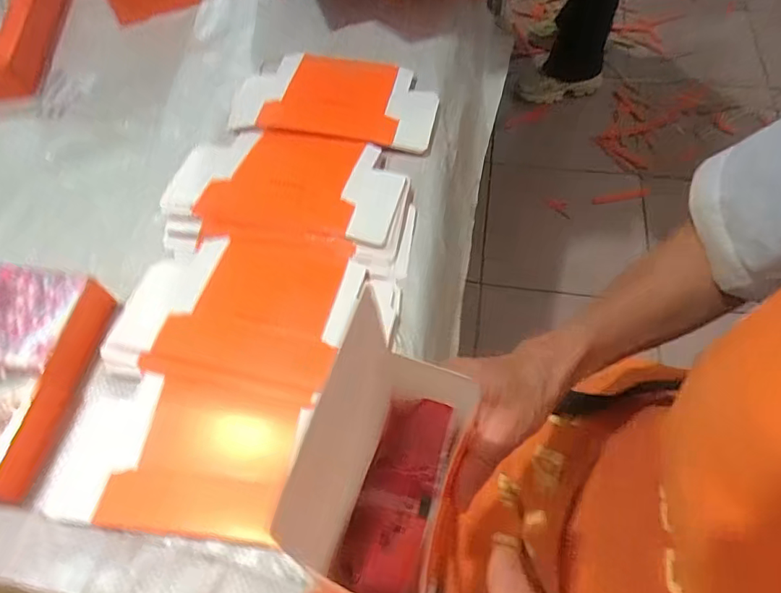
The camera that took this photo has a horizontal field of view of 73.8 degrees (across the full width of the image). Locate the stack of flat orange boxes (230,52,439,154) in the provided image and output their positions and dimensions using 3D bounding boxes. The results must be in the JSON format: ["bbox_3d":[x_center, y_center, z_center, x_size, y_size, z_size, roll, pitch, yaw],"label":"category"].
[{"bbox_3d":[-0.068,-0.249,0.645,0.247,0.032,0.147,13,61,9],"label":"stack of flat orange boxes"}]

